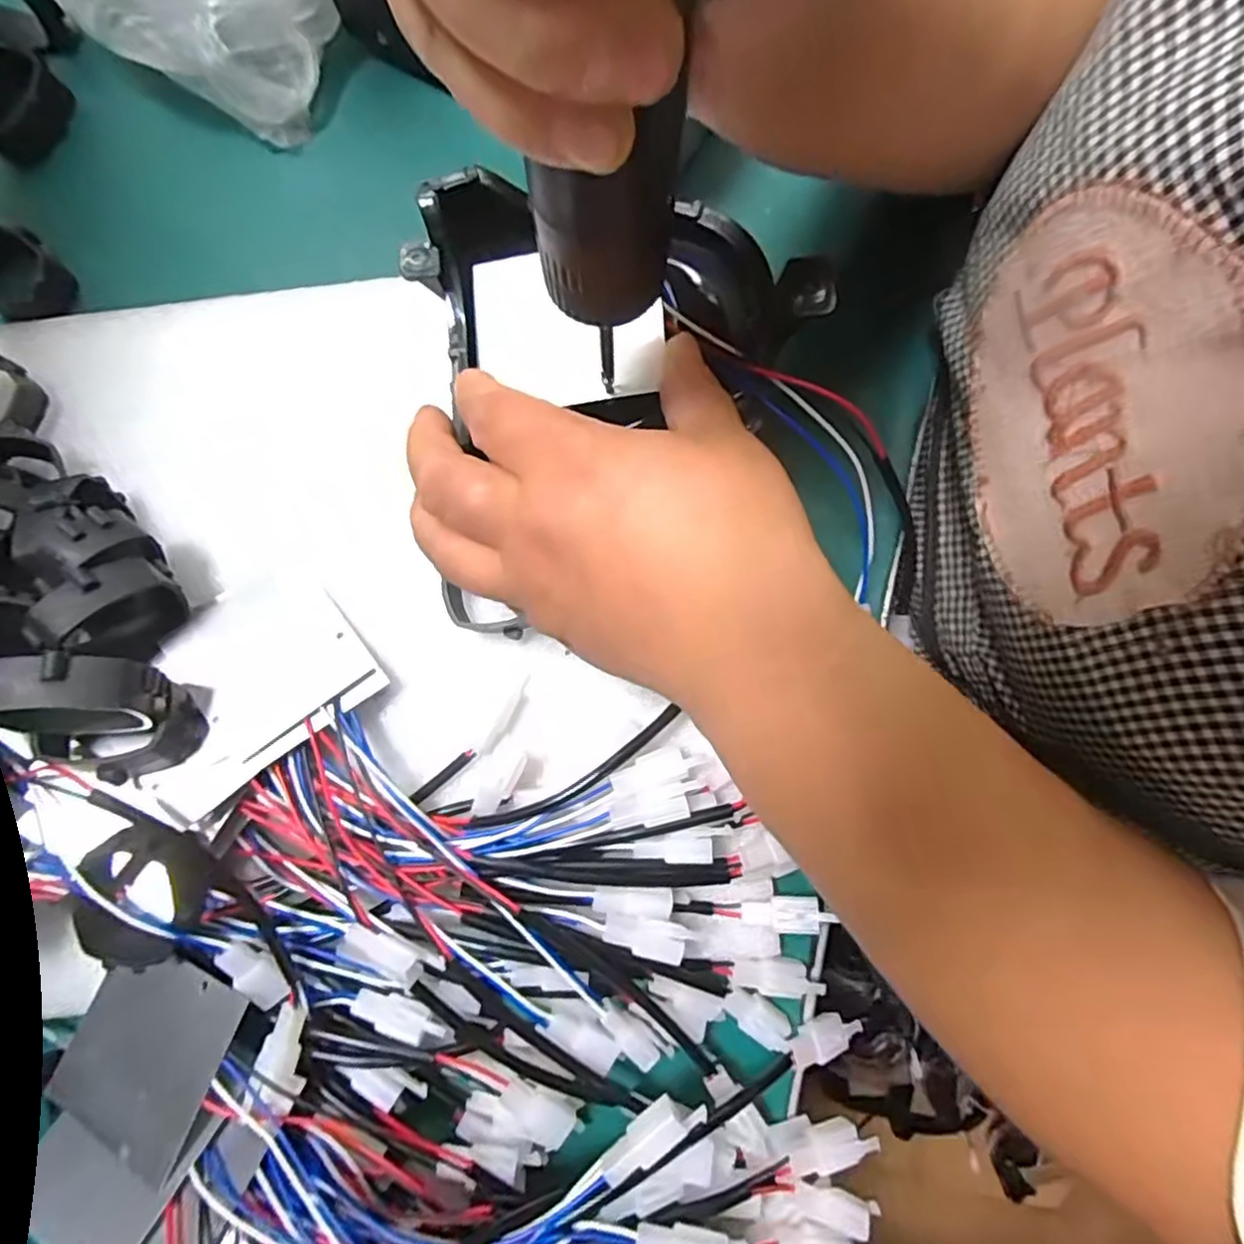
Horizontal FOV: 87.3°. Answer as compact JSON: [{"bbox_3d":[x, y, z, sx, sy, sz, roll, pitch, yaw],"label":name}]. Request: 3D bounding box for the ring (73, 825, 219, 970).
[{"bbox_3d":[-0.178,0.100,0.237,0.049,0.008,0.047,0,84,3],"label":"ring"}]

